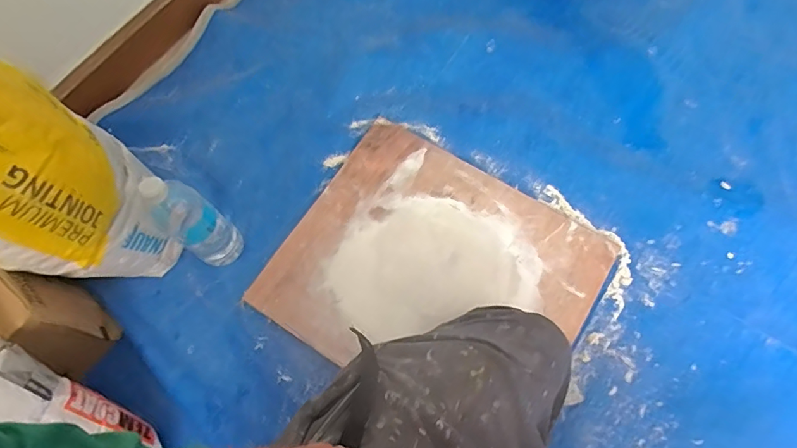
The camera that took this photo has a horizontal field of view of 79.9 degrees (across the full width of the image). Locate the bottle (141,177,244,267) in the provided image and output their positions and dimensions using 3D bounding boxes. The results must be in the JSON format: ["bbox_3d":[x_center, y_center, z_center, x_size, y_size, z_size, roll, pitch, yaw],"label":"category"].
[{"bbox_3d":[-0.318,-0.003,0.738,0.073,0.254,0.074,0,71,1],"label":"bottle"}]

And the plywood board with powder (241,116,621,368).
[{"bbox_3d":[0.057,0.082,0.815,0.490,0.018,0.417,32,75,11],"label":"plywood board with powder"}]

